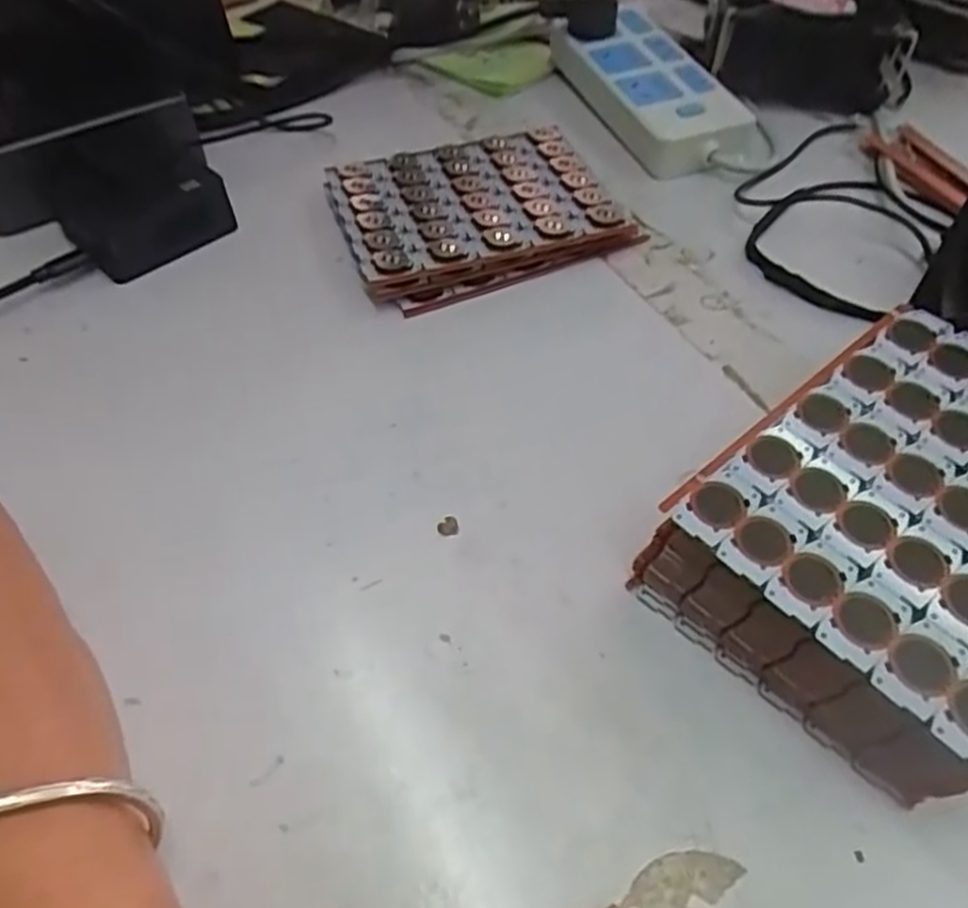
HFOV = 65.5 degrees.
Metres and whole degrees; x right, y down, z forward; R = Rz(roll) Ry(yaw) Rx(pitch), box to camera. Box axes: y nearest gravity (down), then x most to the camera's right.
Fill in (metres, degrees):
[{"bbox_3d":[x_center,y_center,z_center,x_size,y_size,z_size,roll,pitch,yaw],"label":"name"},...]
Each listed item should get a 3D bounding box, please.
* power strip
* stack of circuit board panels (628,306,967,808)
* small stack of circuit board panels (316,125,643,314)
[{"bbox_3d":[0.106,-0.242,0.500,0.079,0.034,0.166,-18,54,-11],"label":"power strip"},{"bbox_3d":[0.157,0.030,0.273,0.156,0.060,0.124,-36,59,-23],"label":"stack of circuit board panels"},{"bbox_3d":[-0.005,-0.138,0.430,0.148,0.023,0.110,-18,54,-11],"label":"small stack of circuit board panels"}]

